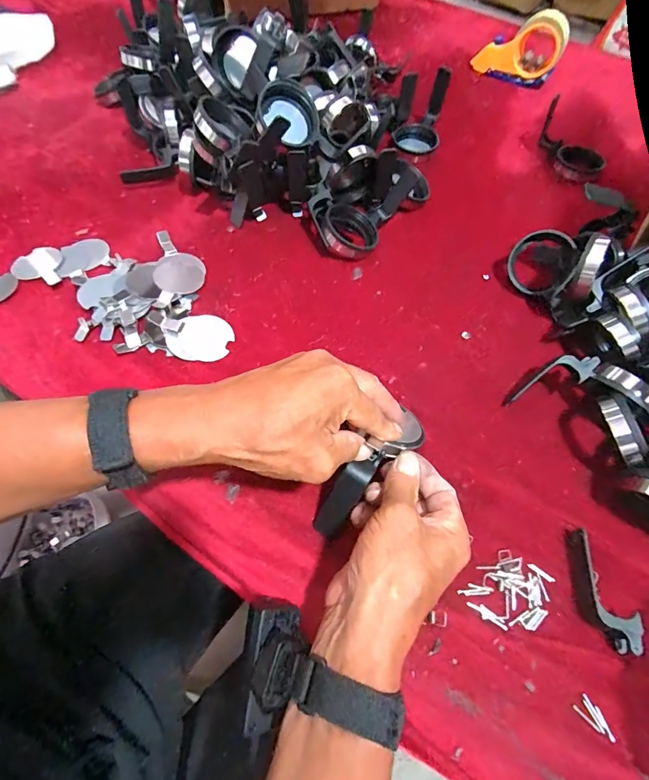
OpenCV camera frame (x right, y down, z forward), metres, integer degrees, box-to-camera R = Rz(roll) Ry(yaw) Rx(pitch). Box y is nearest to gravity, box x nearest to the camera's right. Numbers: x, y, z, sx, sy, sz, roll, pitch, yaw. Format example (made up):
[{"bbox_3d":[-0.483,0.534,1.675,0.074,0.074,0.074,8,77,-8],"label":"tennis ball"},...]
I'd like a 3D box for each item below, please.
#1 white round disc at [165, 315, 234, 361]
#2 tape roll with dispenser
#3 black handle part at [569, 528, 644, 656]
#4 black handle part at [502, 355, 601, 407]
[{"bbox_3d":[-0.134,-0.057,0.433,0.066,0.010,0.053,0,61,-2],"label":"white round disc"},{"bbox_3d":[0.373,-0.654,0.761,0.151,0.095,0.068,27,64,12],"label":"tape roll with dispenser"},{"bbox_3d":[0.216,0.156,0.313,0.026,0.025,0.087,-9,62,-7],"label":"black handle part"},{"bbox_3d":[0.221,-0.010,0.391,0.092,0.020,0.026,-25,62,14],"label":"black handle part"}]

